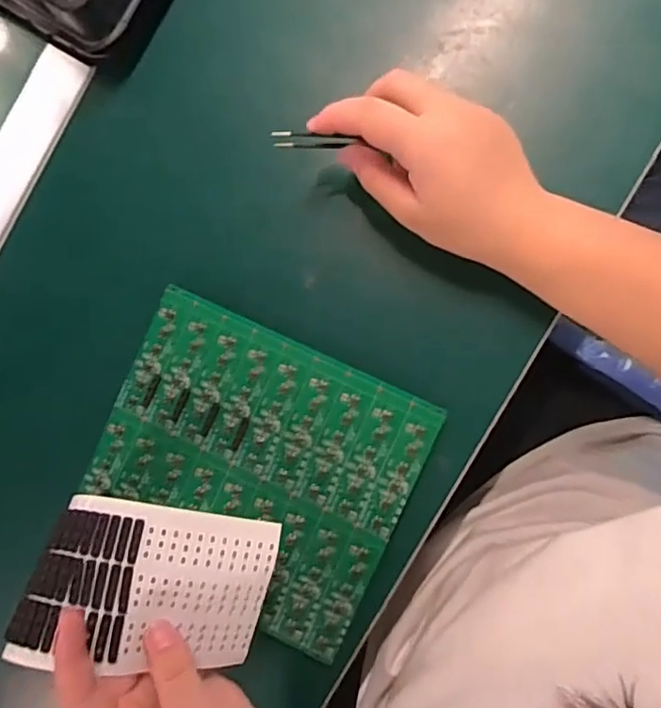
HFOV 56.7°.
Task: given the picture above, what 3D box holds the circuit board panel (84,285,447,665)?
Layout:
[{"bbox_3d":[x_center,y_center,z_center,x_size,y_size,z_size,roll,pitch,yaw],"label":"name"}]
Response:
[{"bbox_3d":[-0.051,0.074,0.392,0.192,0.009,0.172,24,92,9],"label":"circuit board panel"}]

